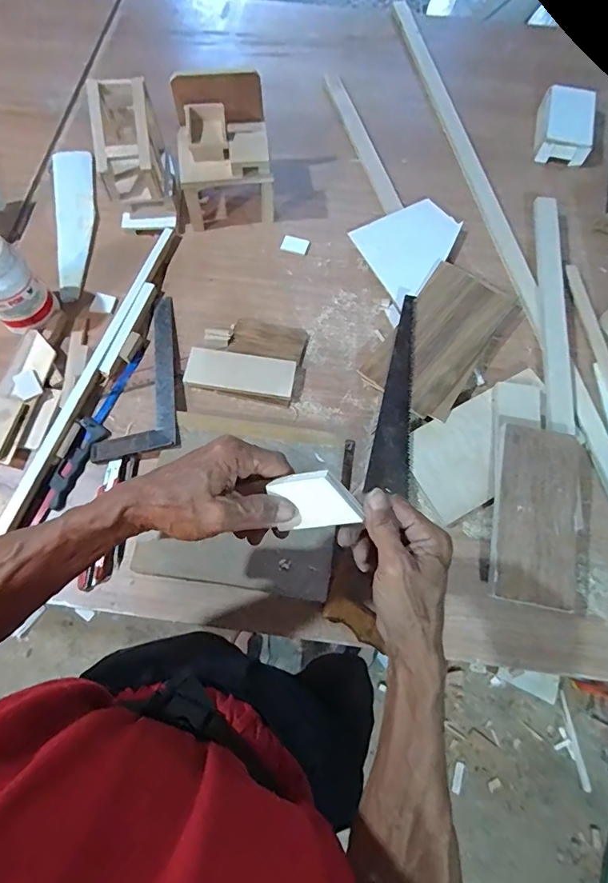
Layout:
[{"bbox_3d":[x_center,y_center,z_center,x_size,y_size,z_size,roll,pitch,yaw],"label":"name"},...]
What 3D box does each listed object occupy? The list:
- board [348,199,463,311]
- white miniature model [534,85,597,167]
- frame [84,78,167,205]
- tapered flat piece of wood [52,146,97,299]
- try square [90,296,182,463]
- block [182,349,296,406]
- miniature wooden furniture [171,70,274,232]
[{"bbox_3d":[0.175,-0.300,0.713,0.154,0.015,0.154,-24,71,-10],"label":"board"},{"bbox_3d":[0.449,-0.548,0.792,0.086,0.043,0.138,10,69,3],"label":"white miniature model"},{"bbox_3d":[-0.257,-0.424,0.686,0.083,0.137,0.111,-7,69,-4],"label":"frame"},{"bbox_3d":[-0.367,-0.361,0.739,0.067,0.010,0.304,-12,70,-6],"label":"tapered flat piece of wood"},{"bbox_3d":[-0.229,-0.098,0.634,0.114,0.015,0.246,-5,69,-3],"label":"try square"},{"bbox_3d":[-0.088,-0.093,0.635,0.148,0.011,0.061,10,69,3],"label":"block"},{"bbox_3d":[-0.119,-0.428,0.686,0.130,0.141,0.125,-7,71,-3],"label":"miniature wooden furniture"}]

